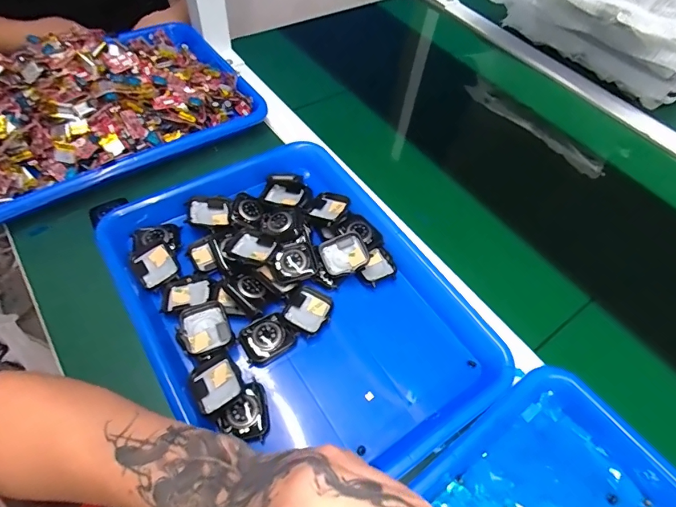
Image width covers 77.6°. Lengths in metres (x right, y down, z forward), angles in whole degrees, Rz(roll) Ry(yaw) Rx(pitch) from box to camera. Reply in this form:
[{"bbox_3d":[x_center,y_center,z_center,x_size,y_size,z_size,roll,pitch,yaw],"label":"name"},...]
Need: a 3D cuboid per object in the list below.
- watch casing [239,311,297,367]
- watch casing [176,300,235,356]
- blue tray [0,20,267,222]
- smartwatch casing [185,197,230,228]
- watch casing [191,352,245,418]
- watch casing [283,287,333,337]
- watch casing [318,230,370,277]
[{"bbox_3d":[-0.062,0.072,0.361,0.042,0.014,0.036,-27,59,-23],"label":"watch casing"},{"bbox_3d":[-0.112,0.064,0.354,0.042,0.015,0.046,-21,57,-20],"label":"watch casing"},{"bbox_3d":[-0.285,-0.183,0.492,0.346,0.067,0.242,-27,60,-24],"label":"blue tray"},{"bbox_3d":[-0.132,-0.042,0.427,0.042,0.013,0.036,-5,53,-9],"label":"smartwatch casing"},{"bbox_3d":[-0.095,0.103,0.330,0.036,0.014,0.043,-25,59,-22],"label":"watch casing"},{"bbox_3d":[-0.026,0.050,0.376,0.037,0.012,0.042,39,57,-4],"label":"watch casing"},{"bbox_3d":[0.006,0.001,0.404,0.044,0.012,0.038,-23,78,-6],"label":"watch casing"}]

